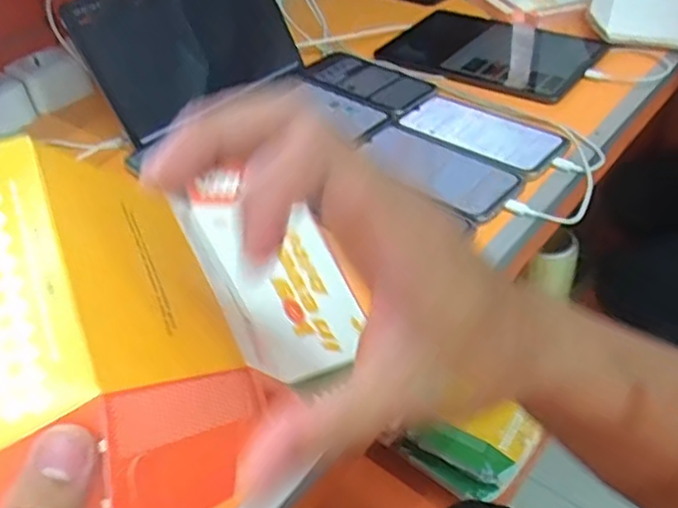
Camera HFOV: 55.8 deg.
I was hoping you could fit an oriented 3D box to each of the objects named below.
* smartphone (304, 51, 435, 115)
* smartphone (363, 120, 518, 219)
[{"bbox_3d":[0.031,-0.214,0.780,0.178,0.010,0.088,27,51,31],"label":"smartphone"},{"bbox_3d":[0.096,-0.089,0.625,0.072,0.009,0.164,-33,49,-28],"label":"smartphone"}]

